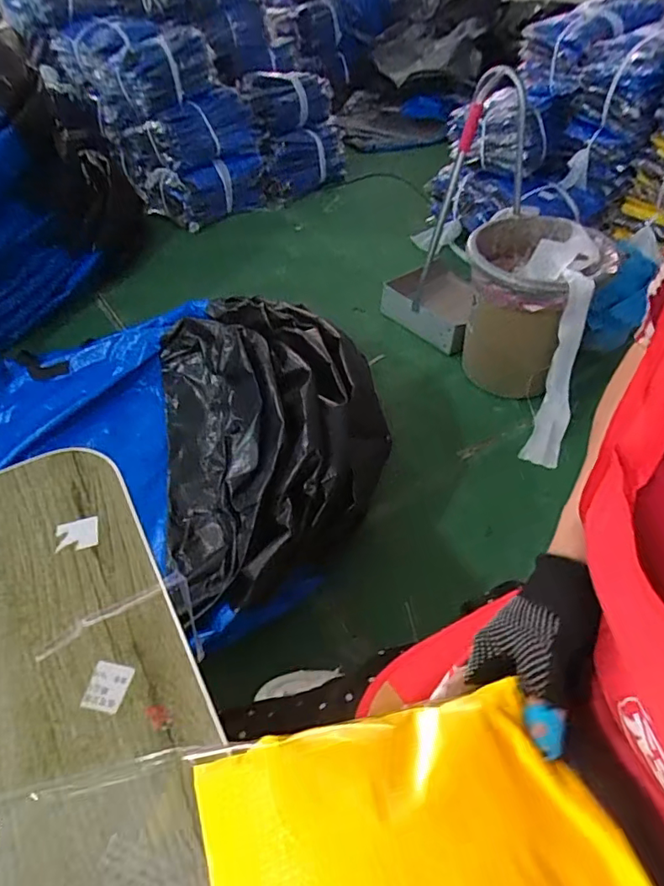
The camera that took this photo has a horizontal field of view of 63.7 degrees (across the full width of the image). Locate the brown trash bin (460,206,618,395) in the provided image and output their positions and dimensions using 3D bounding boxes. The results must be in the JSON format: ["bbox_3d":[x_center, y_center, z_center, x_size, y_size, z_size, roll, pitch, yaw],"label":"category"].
[{"bbox_3d":[0.427,-0.300,1.180,0.274,0.277,0.295,4,47,5],"label":"brown trash bin"}]

